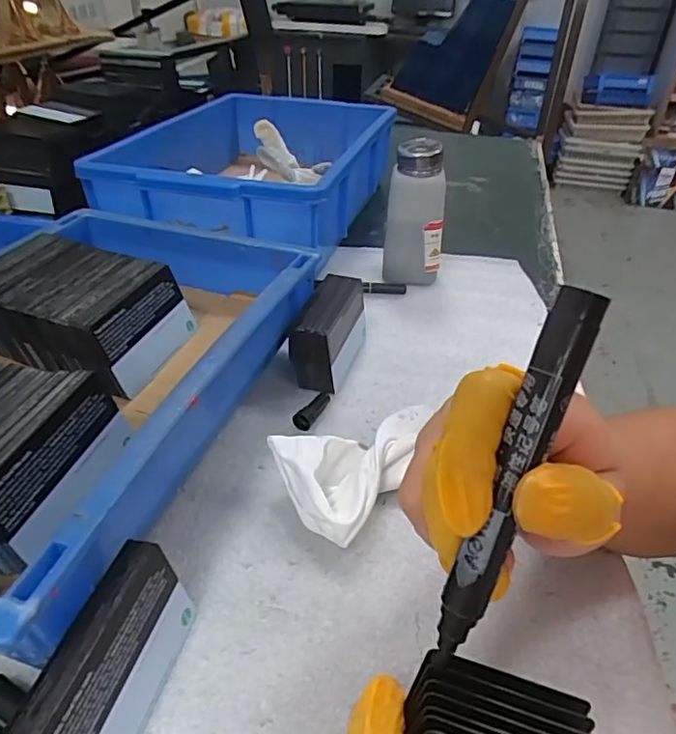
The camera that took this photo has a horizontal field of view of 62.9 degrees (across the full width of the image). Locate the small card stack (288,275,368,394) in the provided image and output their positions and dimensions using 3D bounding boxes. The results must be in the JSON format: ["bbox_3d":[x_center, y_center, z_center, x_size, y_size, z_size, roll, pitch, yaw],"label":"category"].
[{"bbox_3d":[-0.003,-0.029,0.432,0.036,0.055,0.096,13,39,11],"label":"small card stack"}]

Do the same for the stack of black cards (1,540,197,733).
[{"bbox_3d":[-0.089,0.123,0.225,0.014,0.057,0.087,-4,37,19],"label":"stack of black cards"}]

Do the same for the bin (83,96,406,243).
[{"bbox_3d":[-0.080,-0.246,0.673,0.244,0.099,0.408,12,39,9],"label":"bin"}]

